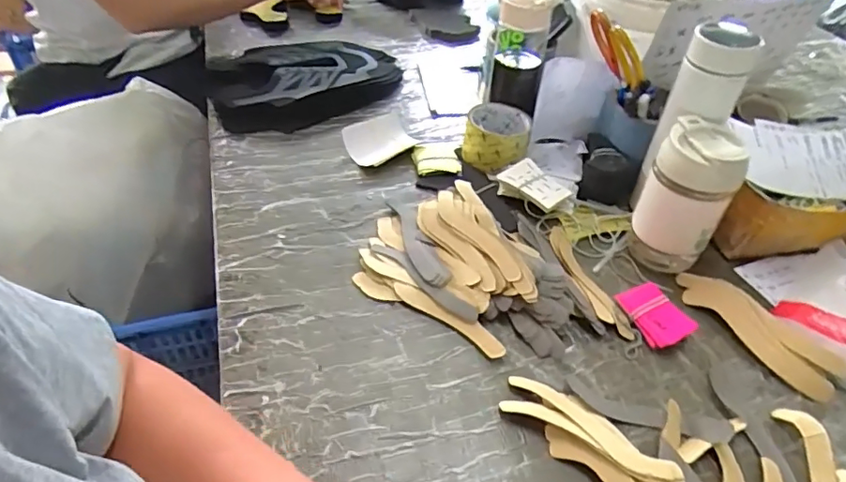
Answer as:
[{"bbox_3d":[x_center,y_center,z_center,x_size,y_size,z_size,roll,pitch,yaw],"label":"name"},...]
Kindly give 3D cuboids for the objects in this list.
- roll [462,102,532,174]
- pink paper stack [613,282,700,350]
[{"bbox_3d":[0.101,-0.142,0.752,0.087,0.055,0.091,9,44,7],"label":"roll"},{"bbox_3d":[0.237,0.077,0.557,0.048,0.021,0.071,-18,47,-19],"label":"pink paper stack"}]

